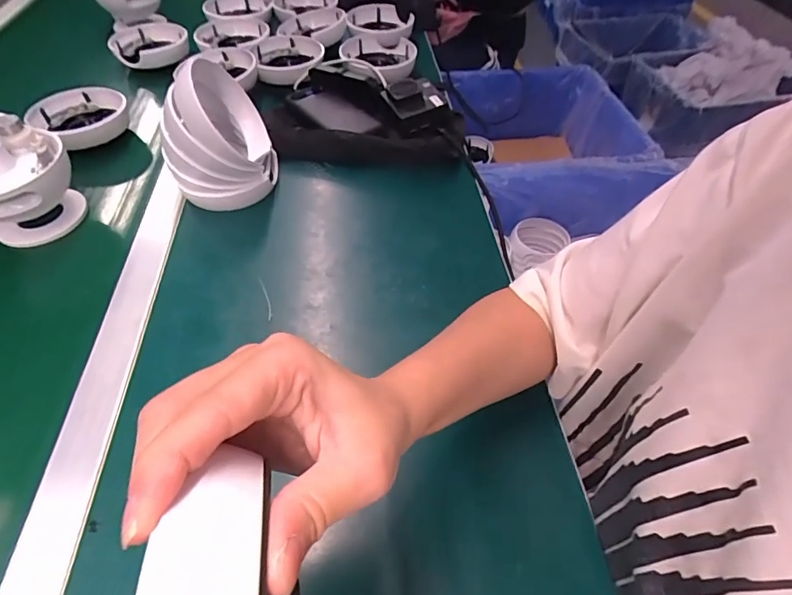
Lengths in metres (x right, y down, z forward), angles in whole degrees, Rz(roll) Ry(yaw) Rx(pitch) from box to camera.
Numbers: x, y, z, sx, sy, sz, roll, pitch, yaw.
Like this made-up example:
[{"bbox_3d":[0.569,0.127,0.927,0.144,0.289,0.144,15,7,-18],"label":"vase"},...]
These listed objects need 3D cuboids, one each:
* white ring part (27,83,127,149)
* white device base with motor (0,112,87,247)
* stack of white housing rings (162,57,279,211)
[{"bbox_3d":[-0.409,-0.237,0.590,0.112,0.034,0.104,0,50,-1],"label":"white ring part"},{"bbox_3d":[-0.397,-0.116,0.470,0.098,0.117,0.108,37,59,26],"label":"white device base with motor"},{"bbox_3d":[-0.188,-0.180,0.483,0.088,0.125,0.108,4,50,2],"label":"stack of white housing rings"}]

